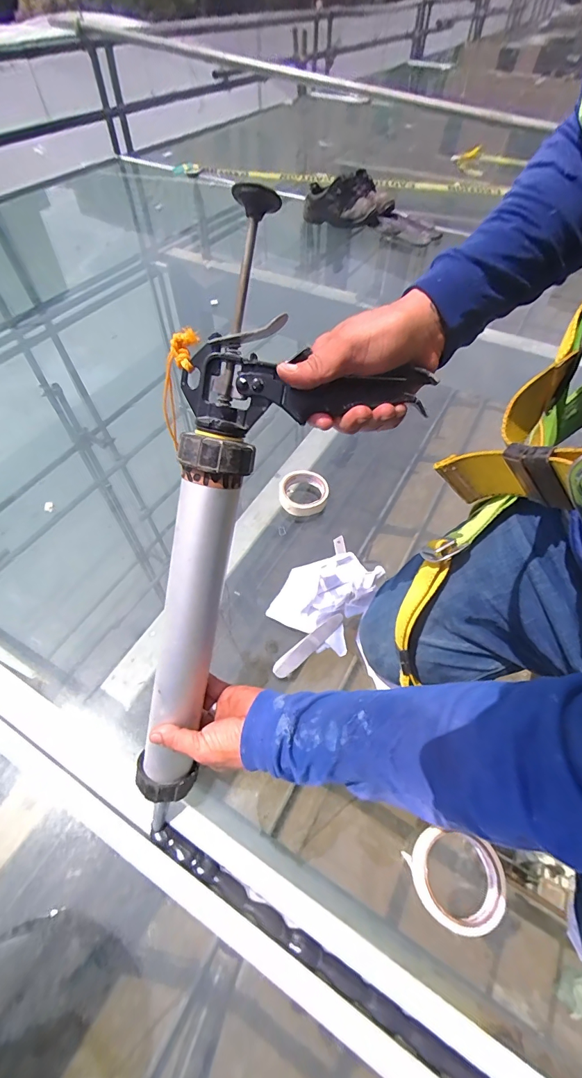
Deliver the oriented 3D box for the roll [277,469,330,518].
[{"bbox_3d":[0.023,-0.087,0.751,0.091,0.024,0.091,0,54,0],"label":"roll"}]

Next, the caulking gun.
[{"bbox_3d":[-0.047,0.018,0.368,0.192,0.556,0.063,21,15,14],"label":"caulking gun"}]

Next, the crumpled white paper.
[{"bbox_3d":[0.057,0.082,0.634,0.129,0.037,0.154,25,58,17],"label":"crumpled white paper"}]

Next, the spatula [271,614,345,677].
[{"bbox_3d":[0.027,0.156,0.599,0.130,0.012,0.022,-35,62,-22],"label":"spatula"}]

